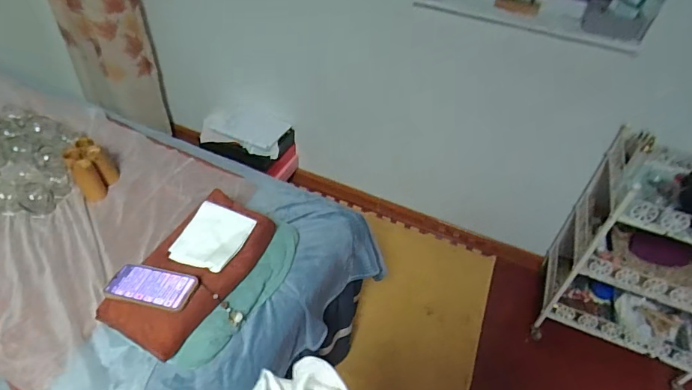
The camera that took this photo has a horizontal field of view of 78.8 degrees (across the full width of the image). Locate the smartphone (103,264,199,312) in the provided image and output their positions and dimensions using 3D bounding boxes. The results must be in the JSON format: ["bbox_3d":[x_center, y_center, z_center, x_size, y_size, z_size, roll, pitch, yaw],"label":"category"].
[{"bbox_3d":[-0.364,0.170,0.788,0.160,0.012,0.080,11,44,6],"label":"smartphone"}]

